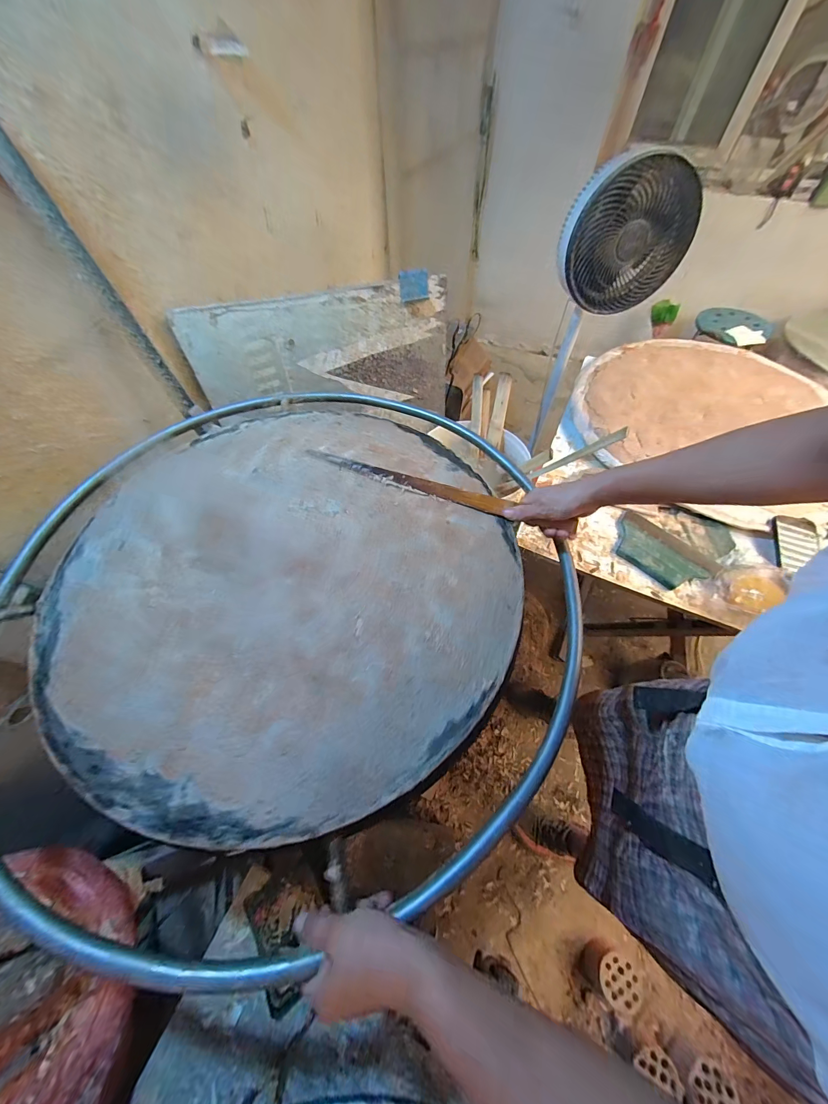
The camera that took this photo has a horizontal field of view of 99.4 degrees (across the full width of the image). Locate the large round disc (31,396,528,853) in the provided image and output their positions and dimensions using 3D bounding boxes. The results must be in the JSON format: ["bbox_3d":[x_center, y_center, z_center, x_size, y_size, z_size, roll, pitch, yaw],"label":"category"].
[{"bbox_3d":[-0.169,0.010,0.496,0.590,0.021,0.599,0,58,0],"label":"large round disc"}]

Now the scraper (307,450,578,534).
[{"bbox_3d":[-0.016,-0.120,0.573,0.341,0.014,0.029,18,59,11],"label":"scraper"}]

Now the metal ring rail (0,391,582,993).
[{"bbox_3d":[-0.173,0.015,0.532,0.811,0.045,0.840,-11,59,-7],"label":"metal ring rail"}]

